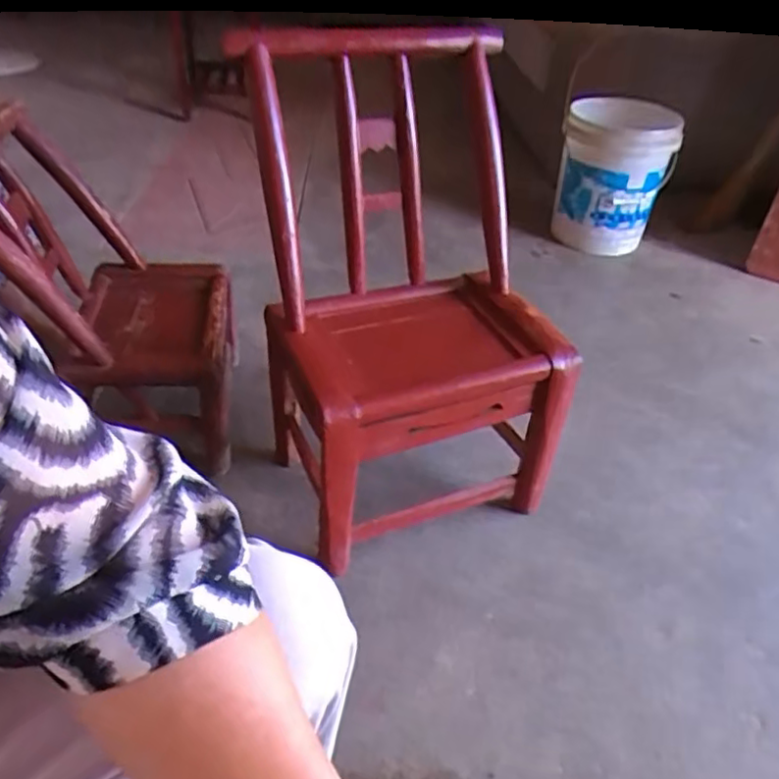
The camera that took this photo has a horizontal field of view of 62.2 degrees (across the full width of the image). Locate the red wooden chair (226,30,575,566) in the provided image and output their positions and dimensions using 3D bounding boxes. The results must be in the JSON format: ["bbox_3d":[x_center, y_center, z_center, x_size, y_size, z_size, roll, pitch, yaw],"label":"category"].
[{"bbox_3d":[0.033,-0.114,0.866,0.369,0.589,0.314,-11,42,-17],"label":"red wooden chair"}]

